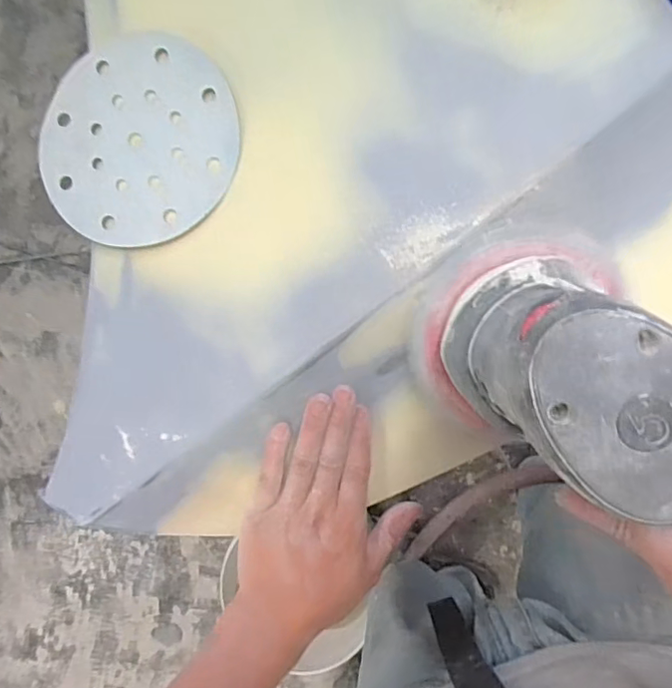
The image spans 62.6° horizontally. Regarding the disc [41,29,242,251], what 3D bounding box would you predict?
[{"bbox_3d":[-0.140,-0.143,0.387,0.147,0.007,0.141,0,89,12],"label":"disc"}]

